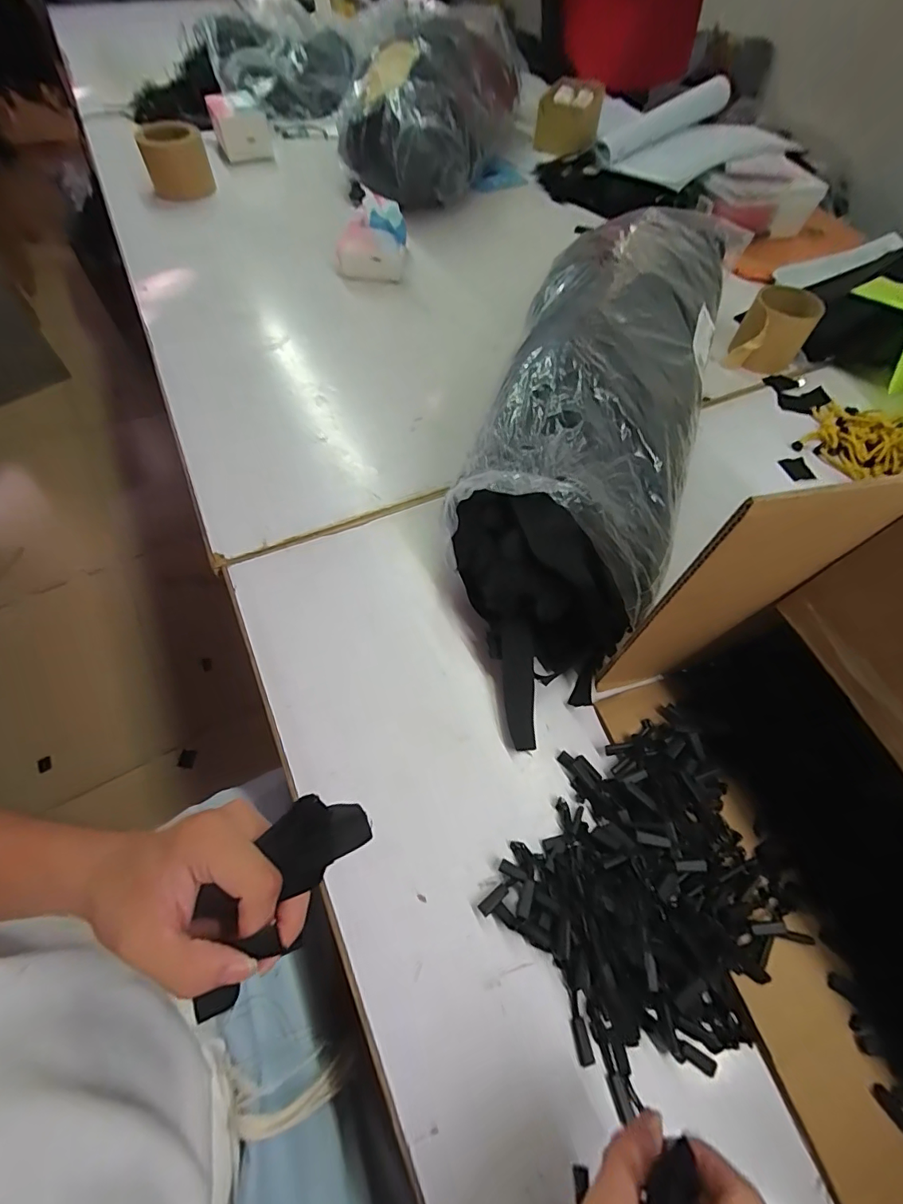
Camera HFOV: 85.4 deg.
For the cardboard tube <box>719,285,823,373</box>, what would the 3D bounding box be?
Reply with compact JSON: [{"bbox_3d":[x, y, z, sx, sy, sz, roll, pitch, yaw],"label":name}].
[{"bbox_3d":[0.428,-0.358,0.654,0.084,0.083,0.067,33,62,15],"label":"cardboard tube"}]

